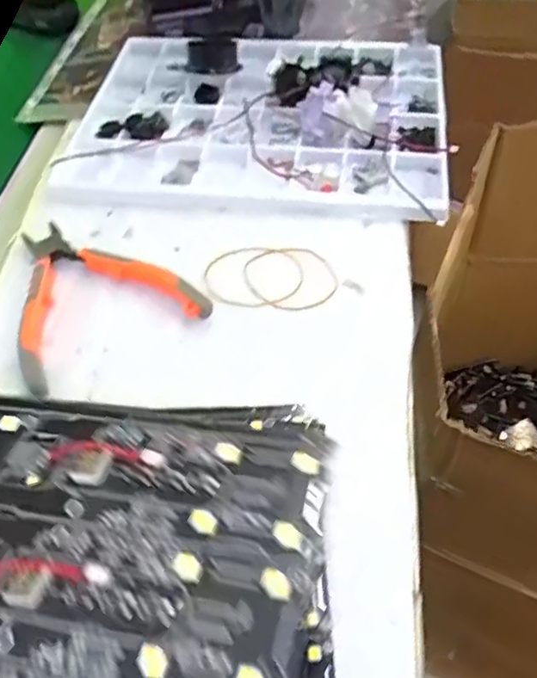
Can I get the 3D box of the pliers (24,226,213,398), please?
[{"bbox_3d":[-0.122,-0.040,0.429,0.119,0.016,0.137,-25,53,-14],"label":"pliers"}]

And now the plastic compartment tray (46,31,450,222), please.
[{"bbox_3d":[-0.008,-0.209,0.538,0.311,0.034,0.240,4,52,9],"label":"plastic compartment tray"}]

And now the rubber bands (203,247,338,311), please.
[{"bbox_3d":[0.002,-0.046,0.437,0.093,0.005,0.060,2,51,7],"label":"rubber bands"}]

